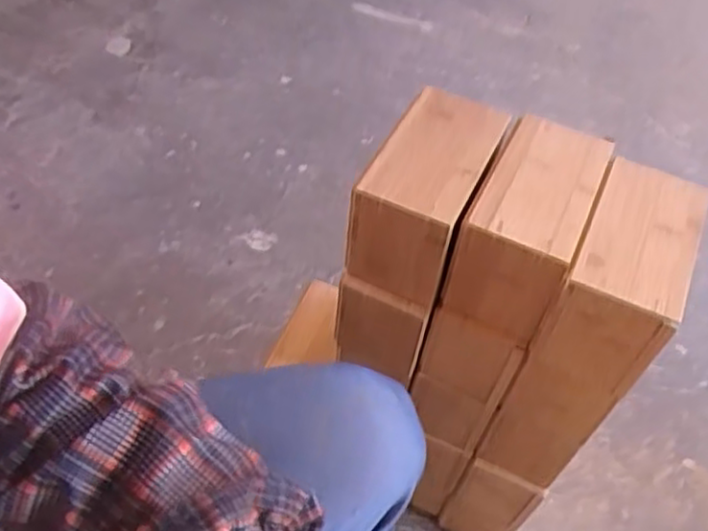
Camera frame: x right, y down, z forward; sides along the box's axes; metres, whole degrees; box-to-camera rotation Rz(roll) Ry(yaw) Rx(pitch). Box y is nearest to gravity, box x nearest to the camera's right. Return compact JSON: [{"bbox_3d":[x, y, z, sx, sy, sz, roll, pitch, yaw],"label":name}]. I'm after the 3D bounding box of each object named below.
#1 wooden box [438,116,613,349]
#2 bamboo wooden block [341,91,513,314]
[{"bbox_3d":[0.142,-0.031,0.572,0.079,0.101,0.148,25,54,13],"label":"wooden box"},{"bbox_3d":[0.061,-0.061,0.584,0.080,0.105,0.140,25,54,13],"label":"bamboo wooden block"}]

